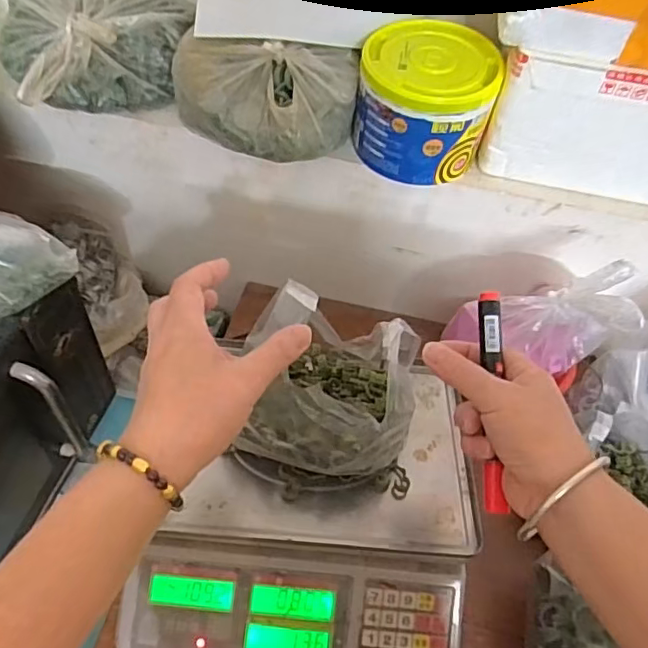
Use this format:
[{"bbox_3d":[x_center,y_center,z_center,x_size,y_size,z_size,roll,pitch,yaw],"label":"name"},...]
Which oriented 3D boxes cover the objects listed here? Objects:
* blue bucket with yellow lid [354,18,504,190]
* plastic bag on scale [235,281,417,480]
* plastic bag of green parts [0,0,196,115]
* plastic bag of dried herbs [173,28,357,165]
[{"bbox_3d":[0.101,-0.229,0.587,0.130,0.108,0.124,5,51,-3],"label":"blue bucket with yellow lid"},{"bbox_3d":[0.007,0.040,0.451,0.120,0.118,0.126,8,50,0],"label":"plastic bag on scale"},{"bbox_3d":[-0.243,-0.306,0.615,0.196,0.085,0.138,-17,55,-19],"label":"plastic bag of green parts"},{"bbox_3d":[-0.059,-0.228,0.571,0.185,0.082,0.096,2,51,-5],"label":"plastic bag of dried herbs"}]

